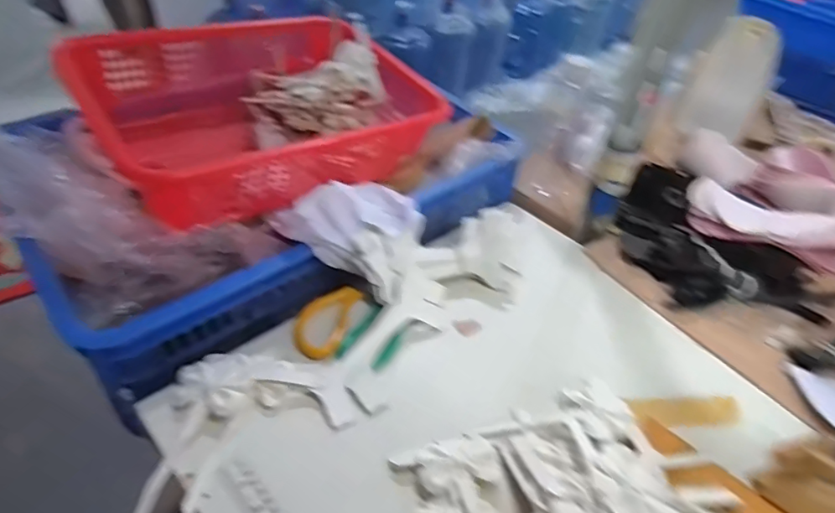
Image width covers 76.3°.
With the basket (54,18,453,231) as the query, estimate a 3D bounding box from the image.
[{"bbox_3d":[-0.208,-0.200,0.733,0.423,0.136,0.318,-25,50,-29],"label":"basket"}]

